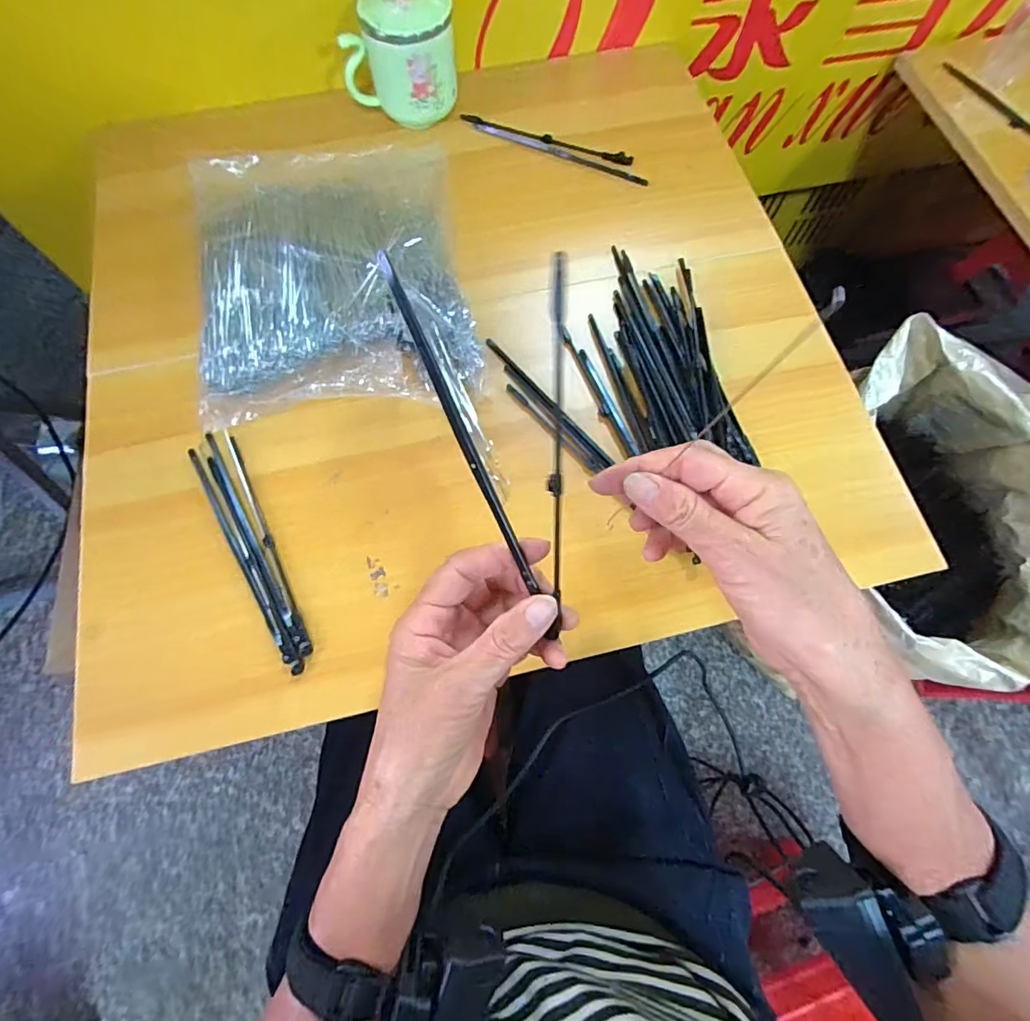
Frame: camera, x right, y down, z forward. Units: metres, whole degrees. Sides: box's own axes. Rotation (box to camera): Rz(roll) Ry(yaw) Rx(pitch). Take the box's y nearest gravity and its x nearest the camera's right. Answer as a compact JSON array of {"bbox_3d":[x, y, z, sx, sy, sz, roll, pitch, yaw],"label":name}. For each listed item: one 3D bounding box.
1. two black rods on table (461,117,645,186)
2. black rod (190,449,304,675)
[{"bbox_3d":[0.038,-0.351,0.488,0.192,0.009,0.028,25,72,7],"label":"two black rods on table"},{"bbox_3d":[-0.193,0.030,0.356,0.009,0.007,0.187,-31,75,-11],"label":"black rod"}]

